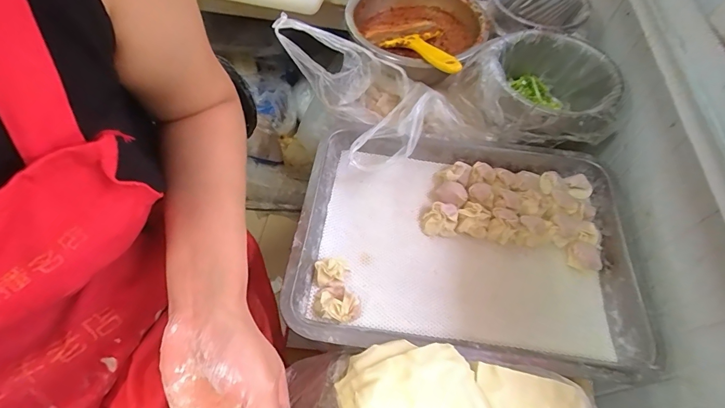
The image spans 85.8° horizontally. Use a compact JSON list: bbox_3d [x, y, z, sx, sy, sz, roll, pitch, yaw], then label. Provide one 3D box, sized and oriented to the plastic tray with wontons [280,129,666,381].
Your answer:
[{"bbox_3d":[0.107,0.040,0.417,0.341,0.045,0.246,9,57,2],"label":"plastic tray with wontons"}]

